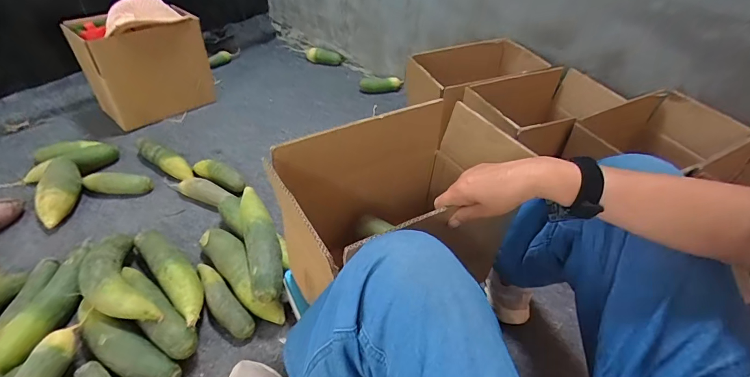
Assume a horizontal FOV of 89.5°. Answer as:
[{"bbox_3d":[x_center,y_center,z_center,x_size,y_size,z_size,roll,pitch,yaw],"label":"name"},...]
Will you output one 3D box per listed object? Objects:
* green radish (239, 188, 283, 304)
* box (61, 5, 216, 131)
[{"bbox_3d":[-0.230,0.105,0.761,0.066,0.056,0.247,-14,45,-17],"label":"green radish"},{"bbox_3d":[-0.694,-0.375,1.153,0.316,0.265,0.212,-28,51,-29],"label":"box"}]

